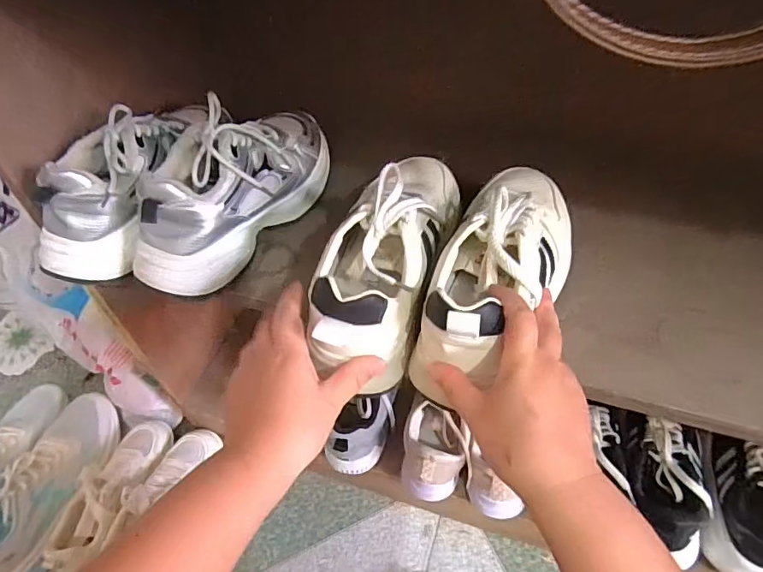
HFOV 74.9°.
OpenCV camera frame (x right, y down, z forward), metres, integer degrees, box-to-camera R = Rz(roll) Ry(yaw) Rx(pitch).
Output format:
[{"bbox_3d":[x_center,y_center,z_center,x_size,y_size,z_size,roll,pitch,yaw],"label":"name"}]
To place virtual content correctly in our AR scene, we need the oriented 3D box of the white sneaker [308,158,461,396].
[{"bbox_3d":[0.005,-0.033,0.415,0.081,0.089,0.229,13,54,14],"label":"white sneaker"}]

